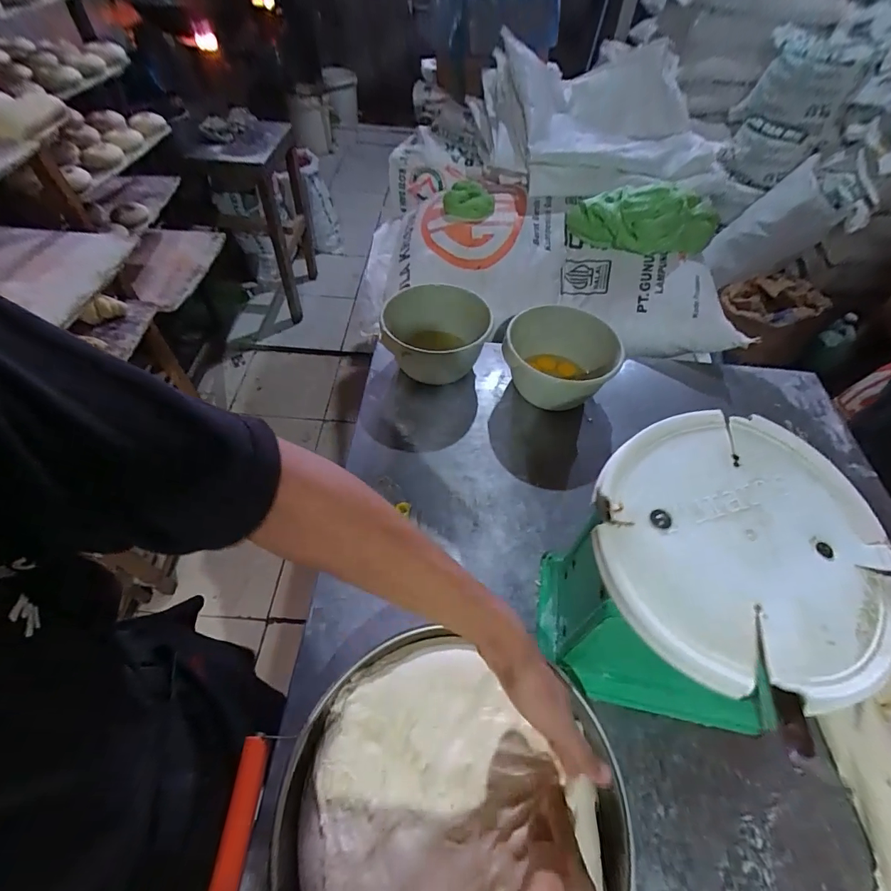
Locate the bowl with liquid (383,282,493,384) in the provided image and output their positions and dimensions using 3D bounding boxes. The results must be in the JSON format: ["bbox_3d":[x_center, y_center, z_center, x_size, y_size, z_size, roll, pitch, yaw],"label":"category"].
[{"bbox_3d":[-0.016,-0.195,0.801,0.186,0.118,0.180,2,54,-2],"label":"bowl with liquid"}]

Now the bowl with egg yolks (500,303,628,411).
[{"bbox_3d":[0.196,-0.144,0.784,0.187,0.110,0.186,2,54,-2],"label":"bowl with egg yolks"}]

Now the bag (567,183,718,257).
[{"bbox_3d":[0.435,-0.489,0.945,0.320,0.105,0.139,9,54,1],"label":"bag"}]

